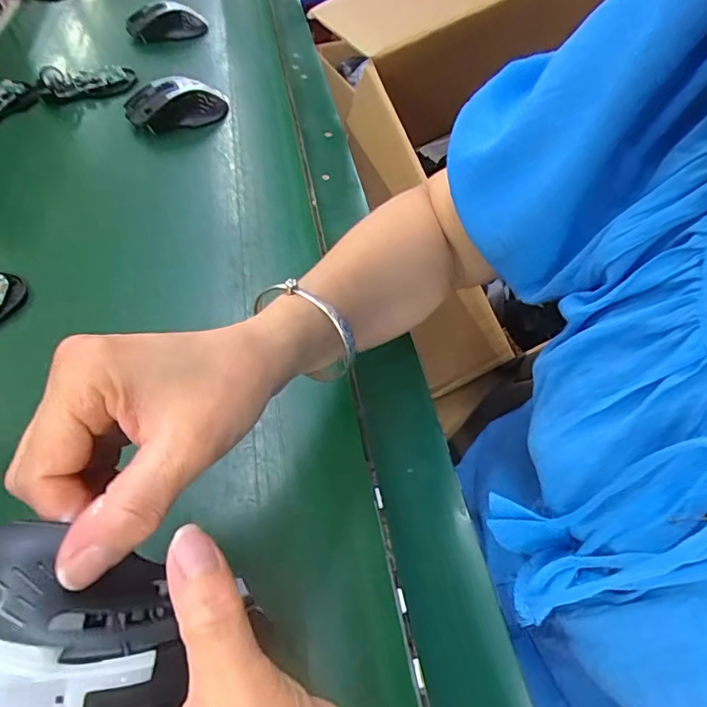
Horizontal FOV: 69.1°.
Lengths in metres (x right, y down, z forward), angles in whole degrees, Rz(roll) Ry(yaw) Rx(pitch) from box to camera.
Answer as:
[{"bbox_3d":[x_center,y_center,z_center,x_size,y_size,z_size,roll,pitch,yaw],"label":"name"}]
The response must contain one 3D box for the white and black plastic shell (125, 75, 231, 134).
[{"bbox_3d":[-0.205,-0.292,0.605,0.117,0.057,0.048,-28,55,-19],"label":"white and black plastic shell"}]

